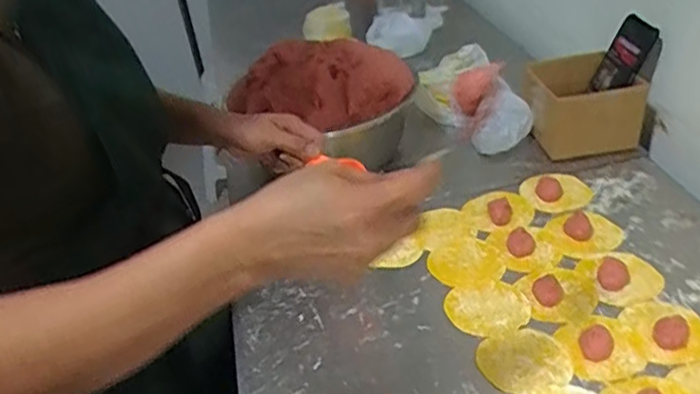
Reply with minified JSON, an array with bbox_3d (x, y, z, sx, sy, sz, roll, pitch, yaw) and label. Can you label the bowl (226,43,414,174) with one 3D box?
[{"bbox_3d":[-0.032,-0.135,0.913,0.213,0.162,0.182,19,43,32],"label":"bowl"}]

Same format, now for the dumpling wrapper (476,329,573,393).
[{"bbox_3d":[0.176,0.165,0.648,0.086,0.004,0.077,-13,37,-7],"label":"dumpling wrapper"}]

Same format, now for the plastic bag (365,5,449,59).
[{"bbox_3d":[0.109,-0.322,1.231,0.126,0.065,0.089,-23,39,-20],"label":"plastic bag"}]

